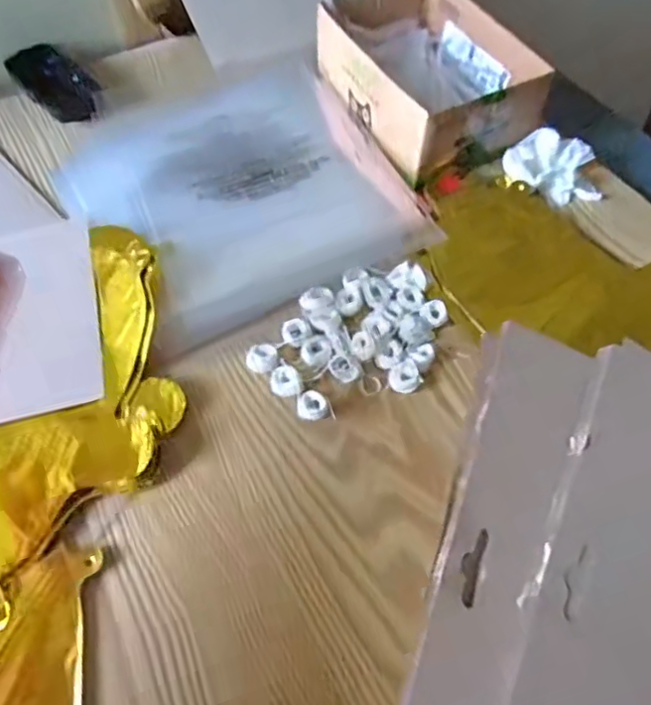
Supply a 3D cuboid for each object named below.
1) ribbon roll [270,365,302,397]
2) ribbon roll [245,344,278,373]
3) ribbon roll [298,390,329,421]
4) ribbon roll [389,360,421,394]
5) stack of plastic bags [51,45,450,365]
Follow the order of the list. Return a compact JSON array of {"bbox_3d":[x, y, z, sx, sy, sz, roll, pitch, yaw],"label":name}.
[{"bbox_3d":[-0.027,0.019,0.396,0.020,0.008,0.017,-6,58,-2],"label":"ribbon roll"},{"bbox_3d":[-0.043,0.004,0.407,0.021,0.007,0.023,-1,58,1],"label":"ribbon roll"},{"bbox_3d":[-0.008,0.036,0.390,0.019,0.011,0.019,-1,58,1],"label":"ribbon roll"},{"bbox_3d":[0.052,0.016,0.395,0.019,0.005,0.021,-6,58,-2],"label":"ribbon roll"},{"bbox_3d":[-0.080,-0.155,0.497,0.248,0.018,0.295,-24,60,-13],"label":"stack of plastic bags"}]

